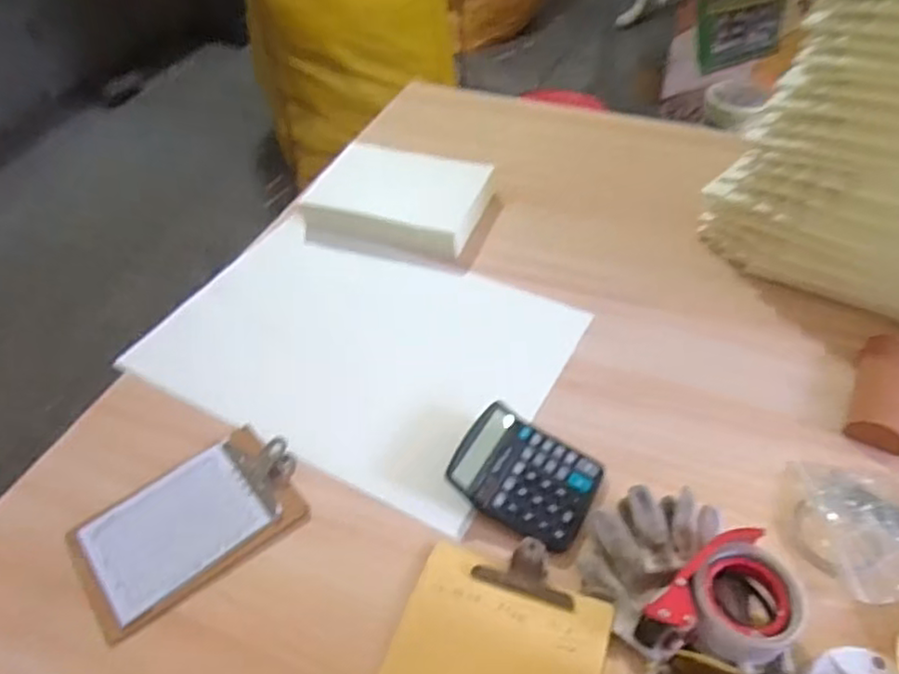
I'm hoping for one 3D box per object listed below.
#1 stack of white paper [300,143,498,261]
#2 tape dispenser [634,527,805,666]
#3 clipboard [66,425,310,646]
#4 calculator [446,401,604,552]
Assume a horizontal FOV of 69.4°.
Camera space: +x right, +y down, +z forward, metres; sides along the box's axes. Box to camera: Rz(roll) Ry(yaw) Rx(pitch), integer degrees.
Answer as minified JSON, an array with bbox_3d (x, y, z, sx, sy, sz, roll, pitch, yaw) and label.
[{"bbox_3d":[-0.080,-0.225,1.057,0.263,0.054,0.222,11,48,15],"label":"stack of white paper"},{"bbox_3d":[0.239,0.238,0.560,0.135,0.067,0.090,-26,50,-24],"label":"tape dispenser"},{"bbox_3d":[-0.269,0.190,0.682,0.225,0.021,0.144,-31,51,-23],"label":"clipboard"},{"bbox_3d":[0.085,0.138,0.687,0.137,0.047,0.132,24,52,26],"label":"calculator"}]

